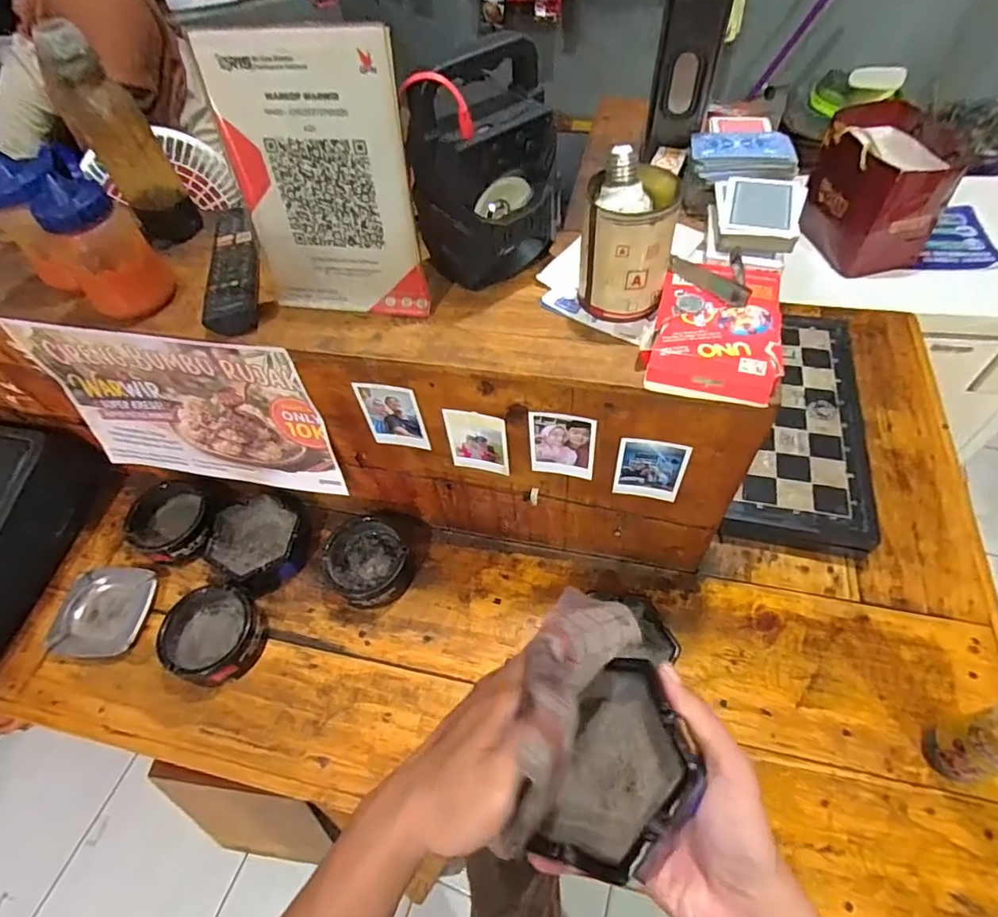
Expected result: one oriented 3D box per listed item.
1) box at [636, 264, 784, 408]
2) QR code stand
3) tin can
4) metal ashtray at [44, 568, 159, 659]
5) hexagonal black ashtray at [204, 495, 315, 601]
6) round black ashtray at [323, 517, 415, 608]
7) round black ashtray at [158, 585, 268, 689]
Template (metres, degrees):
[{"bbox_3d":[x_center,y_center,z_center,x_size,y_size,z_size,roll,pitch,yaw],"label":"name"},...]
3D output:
[{"bbox_3d":[0.176,-0.112,0.454,0.099,0.030,0.141,12,56,14],"label":"box"},{"bbox_3d":[-0.141,-0.213,0.444,0.150,0.197,0.049,6,55,10],"label":"QR code stand"},{"bbox_3d":[0.104,-0.172,0.454,0.070,0.099,0.064,-2,54,3],"label":"tin can"},{"bbox_3d":[-0.483,0.186,0.678,0.113,0.019,0.108,2,55,7],"label":"metal ashtray"},{"bbox_3d":[-0.297,0.101,0.702,0.117,0.039,0.125,26,61,22],"label":"hexagonal black ashtray"},{"bbox_3d":[-0.157,0.126,0.670,0.098,0.048,0.095,-2,54,3],"label":"round black ashtray"},{"bbox_3d":[-0.322,0.201,0.631,0.112,0.040,0.102,-2,54,3],"label":"round black ashtray"}]

